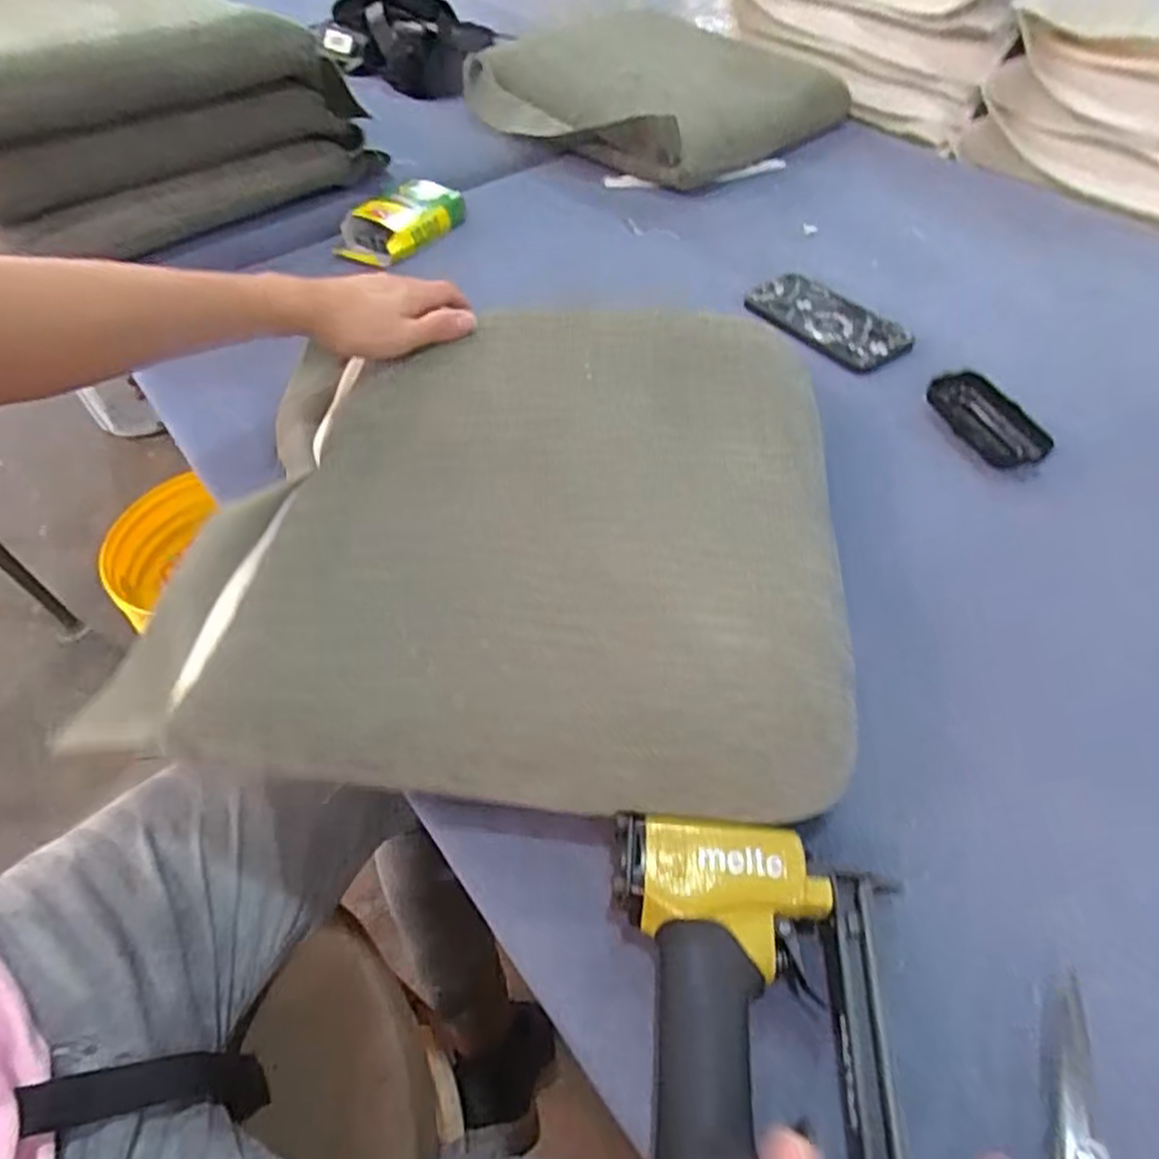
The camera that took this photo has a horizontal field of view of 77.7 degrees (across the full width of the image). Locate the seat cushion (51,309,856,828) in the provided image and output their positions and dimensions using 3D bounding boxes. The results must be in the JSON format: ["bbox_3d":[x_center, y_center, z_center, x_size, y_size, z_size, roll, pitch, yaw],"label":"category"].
[{"bbox_3d":[-0.051,-0.057,0.495,0.428,0.053,0.411,5,51,4],"label":"seat cushion"}]

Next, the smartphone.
[{"bbox_3d":[0.241,-0.256,0.711,0.080,0.013,0.158,-31,57,-22],"label":"smartphone"}]

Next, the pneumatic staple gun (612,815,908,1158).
[{"bbox_3d":[0.077,0.202,0.326,0.131,0.040,0.192,3,51,2],"label":"pneumatic staple gun"}]

